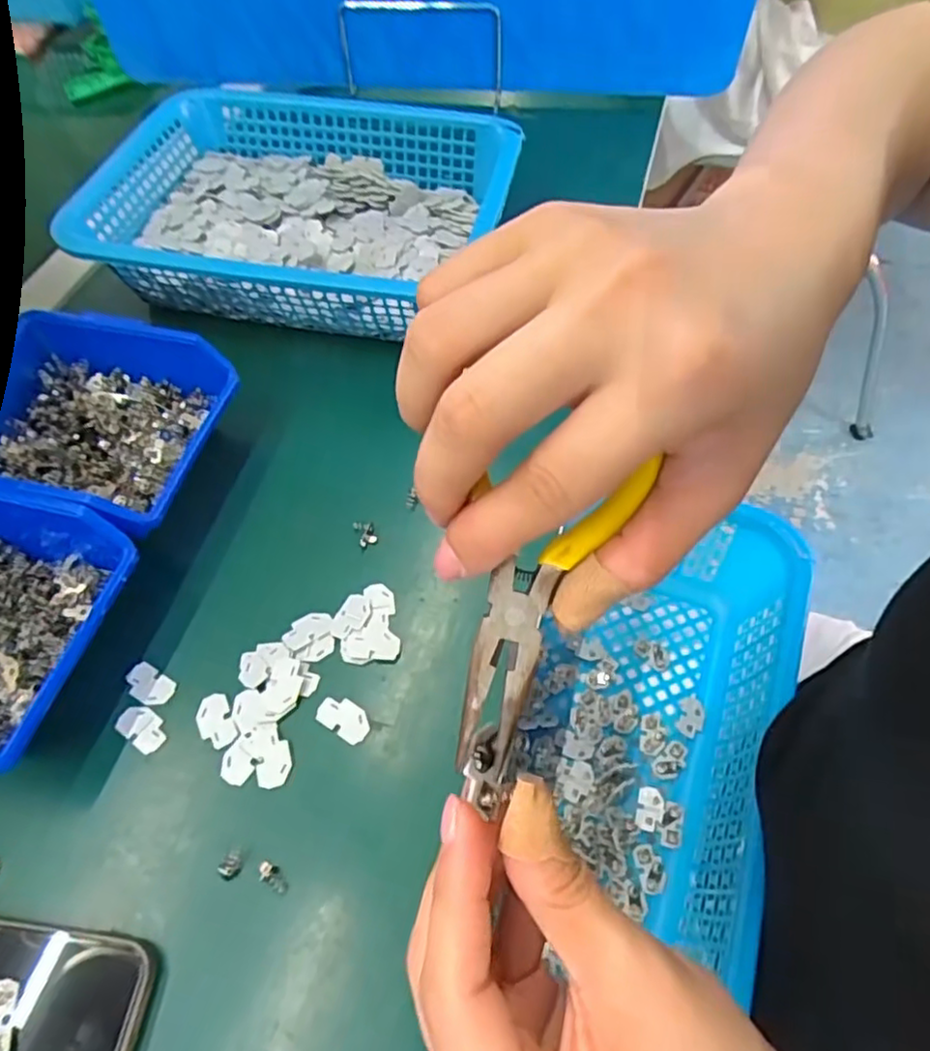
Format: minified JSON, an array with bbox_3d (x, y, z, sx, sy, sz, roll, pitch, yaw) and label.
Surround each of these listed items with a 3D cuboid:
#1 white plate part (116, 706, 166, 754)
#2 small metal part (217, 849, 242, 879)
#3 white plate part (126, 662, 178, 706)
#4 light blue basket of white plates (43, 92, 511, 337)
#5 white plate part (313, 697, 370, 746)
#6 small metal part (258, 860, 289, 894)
[{"bbox_3d":[-0.155,0.097,0.317,0.026,0.004,0.016,29,62,18],"label":"white plate part"},{"bbox_3d":[-0.100,0.146,0.283,0.009,0.004,0.012,32,63,20],"label":"small metal part"},{"bbox_3d":[-0.158,0.080,0.329,0.027,0.004,0.016,27,62,17],"label":"white plate part"},{"bbox_3d":[-0.121,-0.234,0.485,0.289,0.060,0.225,13,59,9],"label":"light blue basket of white plates"},{"bbox_3d":[-0.058,0.092,0.315,0.027,0.004,0.016,29,63,19],"label":"white plate part"},{"bbox_3d":[-0.082,0.149,0.280,0.015,0.004,0.008,25,61,16],"label":"small metal part"}]

